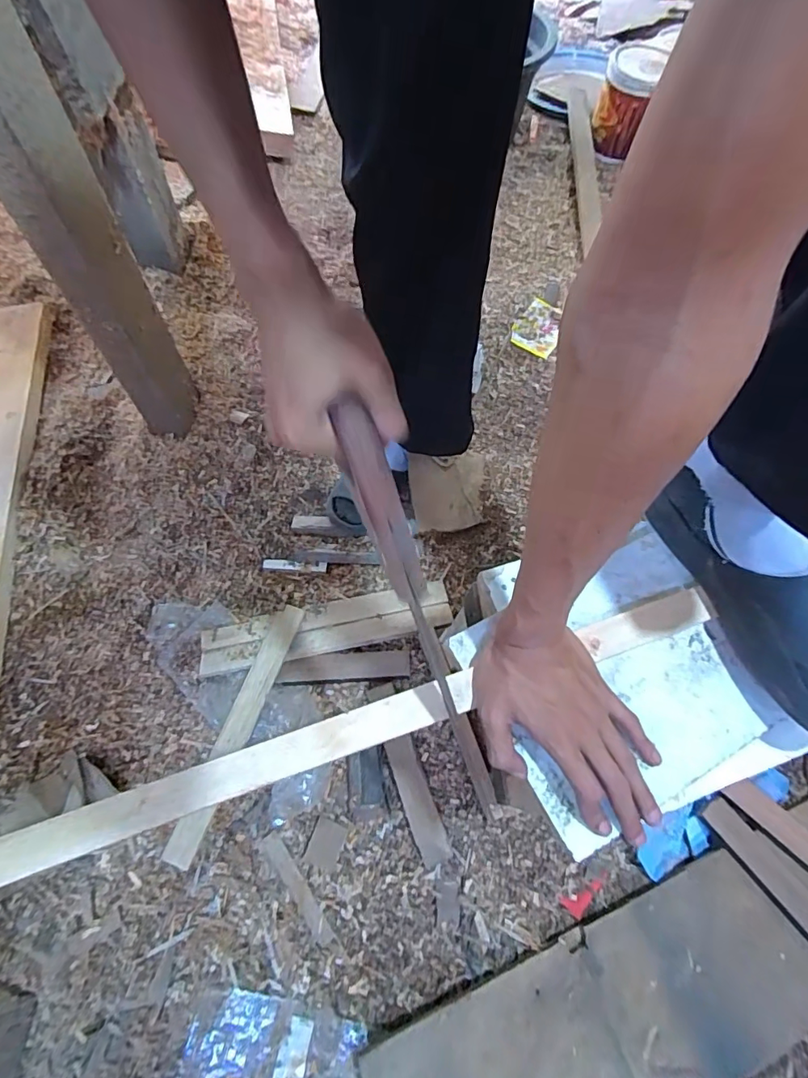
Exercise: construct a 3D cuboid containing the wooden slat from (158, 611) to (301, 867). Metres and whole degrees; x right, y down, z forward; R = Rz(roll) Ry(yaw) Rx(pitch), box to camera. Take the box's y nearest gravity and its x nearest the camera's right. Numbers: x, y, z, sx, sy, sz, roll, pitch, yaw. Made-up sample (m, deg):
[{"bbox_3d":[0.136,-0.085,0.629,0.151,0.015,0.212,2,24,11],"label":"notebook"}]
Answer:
[{"bbox_3d":[-0.226,0.254,0.678,0.041,0.010,0.345,19,68,3],"label":"wooden slat"}]

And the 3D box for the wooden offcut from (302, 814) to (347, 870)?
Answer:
[{"bbox_3d":[-0.102,0.394,0.639,0.042,0.004,0.053,18,64,7],"label":"wooden offcut"}]

